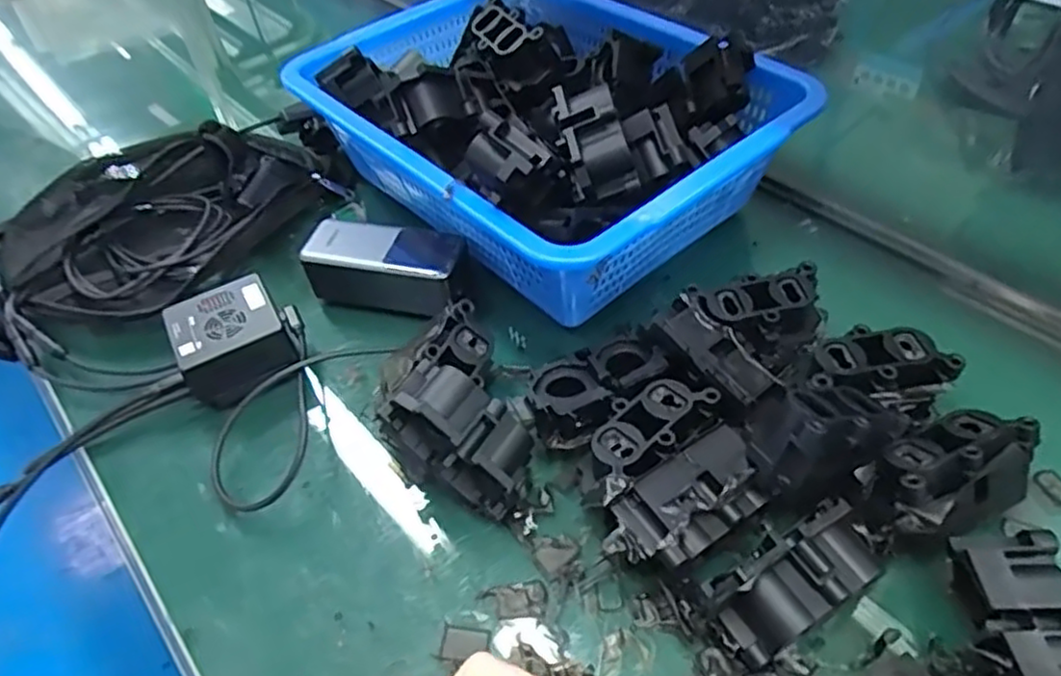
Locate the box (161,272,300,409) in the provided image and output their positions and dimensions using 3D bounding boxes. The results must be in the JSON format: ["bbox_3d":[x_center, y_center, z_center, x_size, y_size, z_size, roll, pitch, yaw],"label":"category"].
[{"bbox_3d":[-0.225,0.005,0.526,0.075,0.054,0.078,-28,52,-19],"label":"box"}]

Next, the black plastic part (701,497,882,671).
[{"bbox_3d":[0.146,0.132,0.381,0.098,0.056,0.049,-24,51,-16],"label":"black plastic part"}]

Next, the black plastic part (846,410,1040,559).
[{"bbox_3d":[0.242,0.085,0.410,0.114,0.050,0.058,-24,51,-16],"label":"black plastic part"}]

